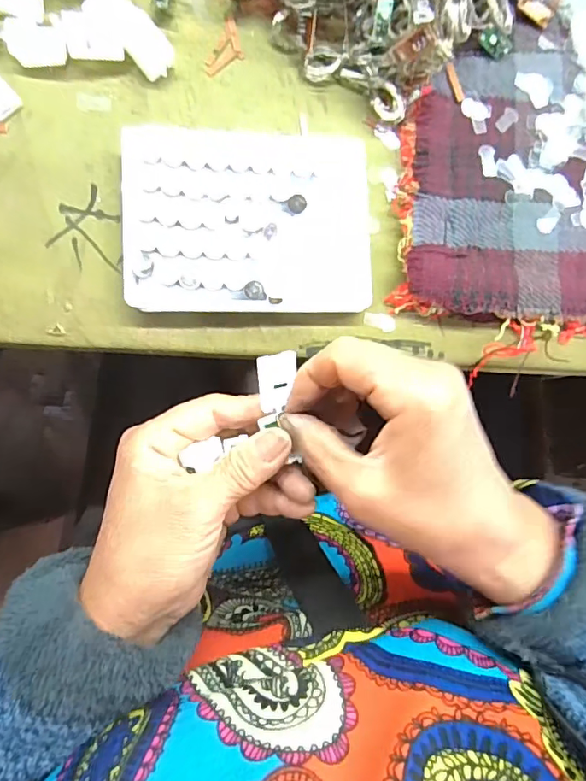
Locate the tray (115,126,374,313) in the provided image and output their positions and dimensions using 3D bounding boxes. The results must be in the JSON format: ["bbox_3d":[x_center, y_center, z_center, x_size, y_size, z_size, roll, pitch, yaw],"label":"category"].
[{"bbox_3d":[-0.023,-0.092,0.277,0.129,0.015,0.099,-2,87,-8],"label":"tray"}]

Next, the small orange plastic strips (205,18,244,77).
[{"bbox_3d":[-0.037,-0.195,0.291,0.016,0.004,0.036,24,84,-6],"label":"small orange plastic strips"}]

